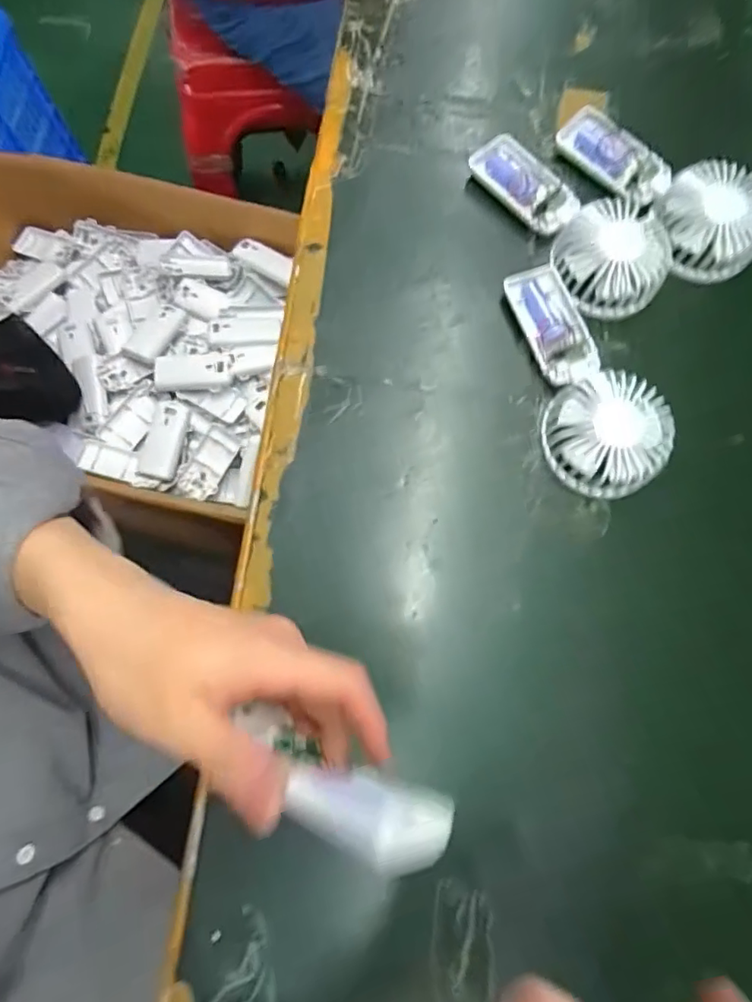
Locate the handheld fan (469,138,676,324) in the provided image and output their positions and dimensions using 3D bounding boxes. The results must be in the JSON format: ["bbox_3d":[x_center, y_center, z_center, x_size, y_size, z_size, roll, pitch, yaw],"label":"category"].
[{"bbox_3d":[0.166,-0.238,0.446,0.095,0.035,0.187,-30,79,-9],"label":"handheld fan"}]

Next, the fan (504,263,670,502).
[{"bbox_3d":[0.155,-0.097,0.408,0.082,0.036,0.194,-12,77,-5],"label":"fan"}]

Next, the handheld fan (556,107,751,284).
[{"bbox_3d":[0.242,-0.266,0.452,0.088,0.044,0.186,-32,80,-9],"label":"handheld fan"}]

